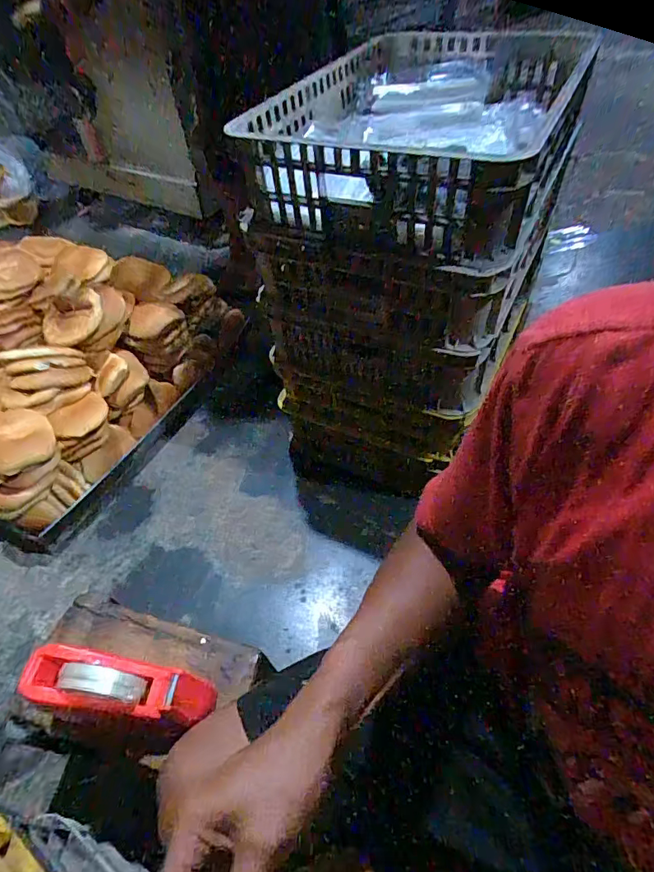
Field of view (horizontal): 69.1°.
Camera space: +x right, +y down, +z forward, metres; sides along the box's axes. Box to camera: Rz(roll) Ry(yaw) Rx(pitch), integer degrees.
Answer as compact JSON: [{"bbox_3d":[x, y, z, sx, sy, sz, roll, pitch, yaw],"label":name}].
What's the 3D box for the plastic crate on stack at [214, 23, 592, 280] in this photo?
[{"bbox_3d":[0.127,-0.459,0.748,0.439,0.143,0.450,18,53,20],"label":"plastic crate on stack"}]

